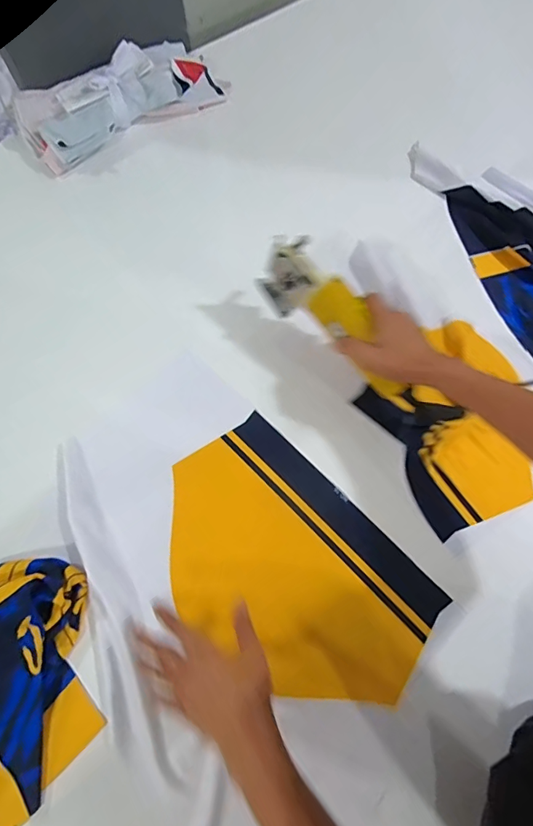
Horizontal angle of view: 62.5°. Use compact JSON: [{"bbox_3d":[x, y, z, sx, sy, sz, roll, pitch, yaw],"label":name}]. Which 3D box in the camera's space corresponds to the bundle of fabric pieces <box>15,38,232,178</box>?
[{"bbox_3d":[-0.258,-0.566,0.781,0.366,0.081,0.139,-32,73,-9],"label":"bundle of fabric pieces"}]

